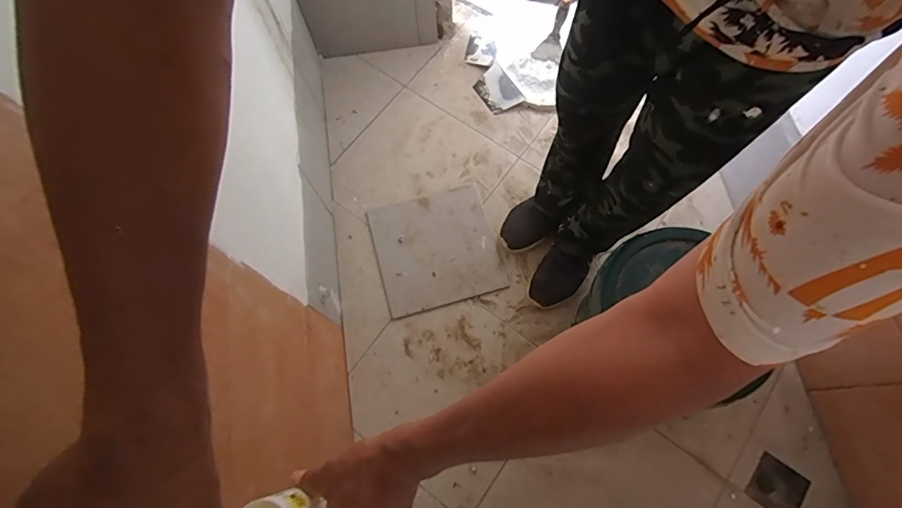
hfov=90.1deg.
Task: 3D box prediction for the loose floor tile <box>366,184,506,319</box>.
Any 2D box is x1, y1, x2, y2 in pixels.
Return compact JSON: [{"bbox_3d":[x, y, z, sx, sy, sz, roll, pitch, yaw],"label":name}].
[{"bbox_3d":[-0.041,-0.018,1.172,0.298,0.010,0.301,-15,71,-8],"label":"loose floor tile"}]

